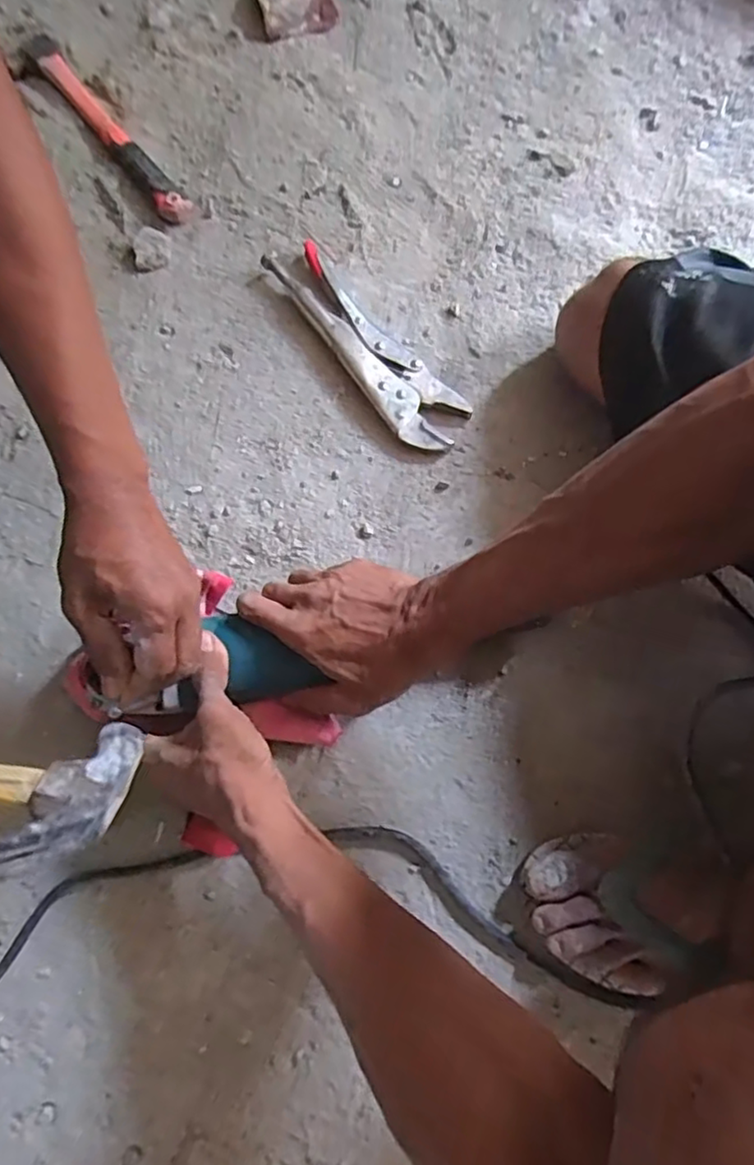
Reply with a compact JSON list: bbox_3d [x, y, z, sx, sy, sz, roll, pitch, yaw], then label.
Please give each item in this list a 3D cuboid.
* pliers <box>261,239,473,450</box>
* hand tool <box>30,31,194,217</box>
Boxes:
[{"bbox_3d":[-0.012,-0.202,0.564,0.061,0.017,0.224,-40,79,-10],"label":"pliers"},{"bbox_3d":[-0.254,-0.429,0.618,0.027,0.018,0.261,-36,79,-9],"label":"hand tool"}]

